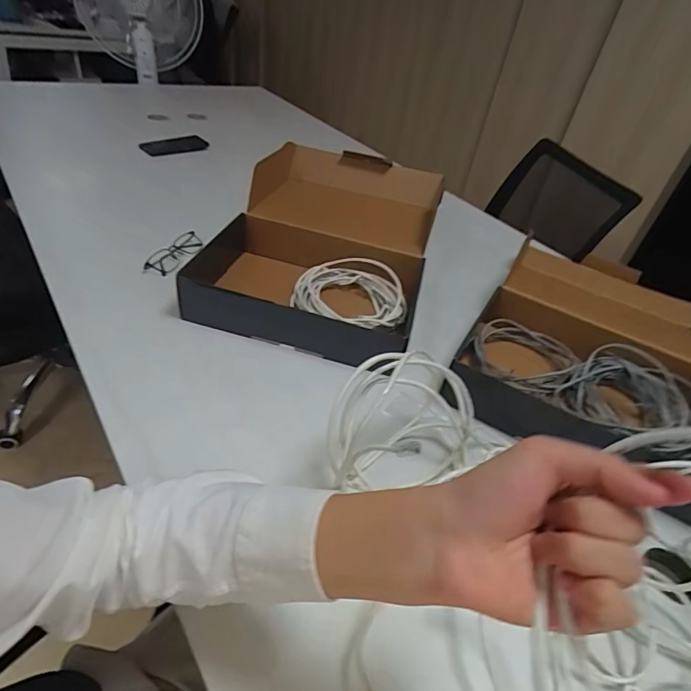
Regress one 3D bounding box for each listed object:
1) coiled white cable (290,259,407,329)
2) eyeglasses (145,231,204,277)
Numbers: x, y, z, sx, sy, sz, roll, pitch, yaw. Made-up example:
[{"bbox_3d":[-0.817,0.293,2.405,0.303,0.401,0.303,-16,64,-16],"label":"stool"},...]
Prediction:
[{"bbox_3d":[0.009,-0.088,0.747,0.188,0.062,0.133,17,40,7],"label":"coiled white cable"},{"bbox_3d":[-0.307,-0.167,0.810,0.048,0.030,0.135,19,42,12],"label":"eyeglasses"}]

